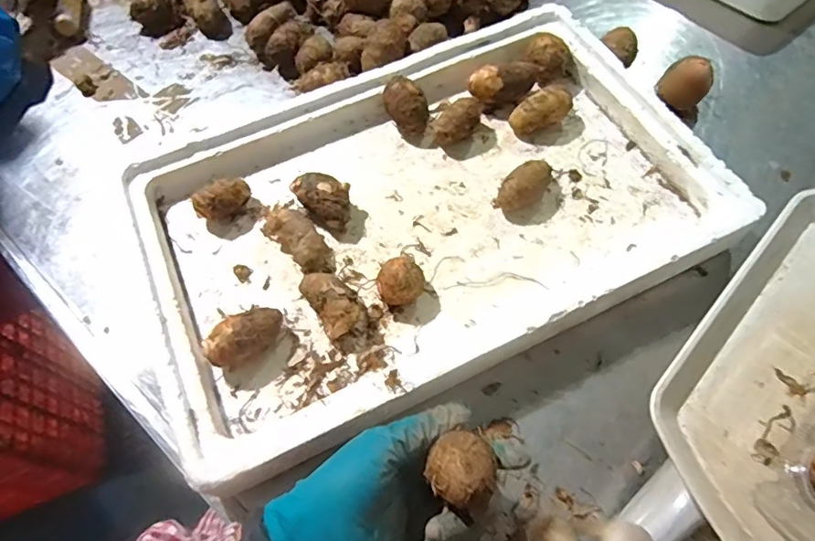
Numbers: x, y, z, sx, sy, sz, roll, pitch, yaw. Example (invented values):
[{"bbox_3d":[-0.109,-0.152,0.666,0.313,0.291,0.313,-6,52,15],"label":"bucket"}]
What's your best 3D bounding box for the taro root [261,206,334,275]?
[{"bbox_3d":[-0.088,-0.025,0.431,0.031,0.027,0.069,-41,67,-16],"label":"taro root"}]

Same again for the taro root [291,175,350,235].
[{"bbox_3d":[-0.068,-0.061,0.445,0.053,0.033,0.036,40,72,22],"label":"taro root"}]

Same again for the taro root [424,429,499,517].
[{"bbox_3d":[0.029,0.103,0.271,0.034,0.027,0.036,-2,62,3],"label":"taro root"}]

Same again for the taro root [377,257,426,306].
[{"bbox_3d":[-0.004,0.012,0.406,0.034,0.033,0.033,-3,62,3],"label":"taro root"}]

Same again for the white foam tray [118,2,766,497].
[{"bbox_3d":[0.013,-0.052,0.444,0.456,0.049,0.288,-26,64,-10],"label":"white foam tray"}]

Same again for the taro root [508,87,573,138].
[{"bbox_3d":[0.122,-0.145,0.485,0.053,0.033,0.031,-33,65,-13],"label":"taro root"}]

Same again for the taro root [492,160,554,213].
[{"bbox_3d":[0.100,-0.069,0.448,0.053,0.027,0.027,-36,66,-14],"label":"taro root"}]

